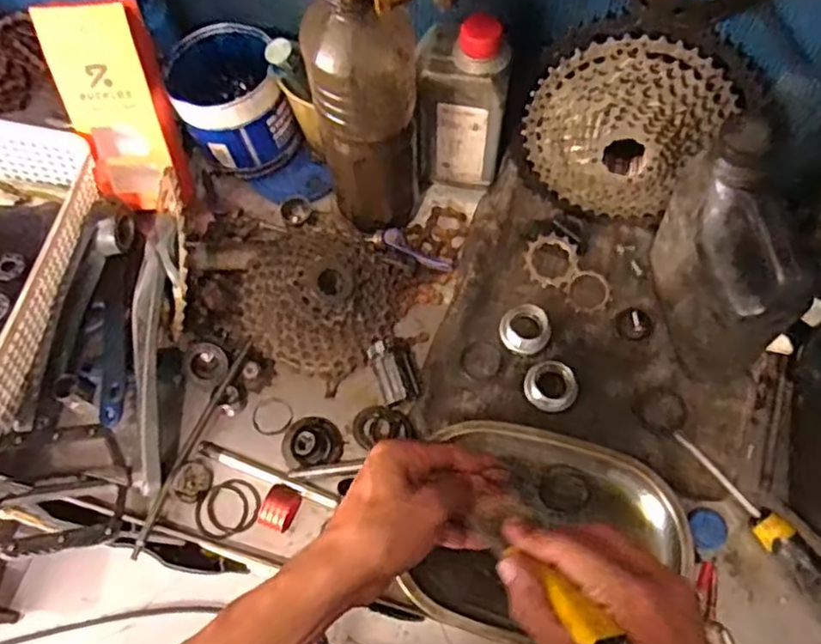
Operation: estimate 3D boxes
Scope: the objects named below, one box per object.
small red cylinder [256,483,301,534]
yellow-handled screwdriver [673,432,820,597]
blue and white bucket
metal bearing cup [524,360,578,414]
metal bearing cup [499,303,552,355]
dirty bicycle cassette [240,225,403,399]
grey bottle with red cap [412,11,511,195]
[{"bbox_3d":[-0.101,0.142,0.529,0.022,0.030,0.033,22,71,10],"label":"small red cylinder"},{"bbox_3d":[0.277,0.162,0.520,0.026,0.026,0.192,-35,65,-11],"label":"yellow-handled screwdriver"},{"bbox_3d":[-0.163,-0.201,0.627,0.094,0.086,0.106,-24,69,-7],"label":"blue and white bucket"},{"bbox_3d":[0.117,0.053,0.568,0.042,0.020,0.039,-1,68,2],"label":"metal bearing cup"},{"bbox_3d":[0.099,0.005,0.588,0.042,0.014,0.040,-1,68,2],"label":"metal bearing cup"},{"bbox_3d":[-0.077,-0.025,0.583,0.123,0.052,0.129,34,73,14],"label":"dirty bicycle cassette"},{"bbox_3d":[0.042,-0.178,0.577,0.073,0.178,0.052,5,69,4],"label":"grey bottle with red cap"}]

